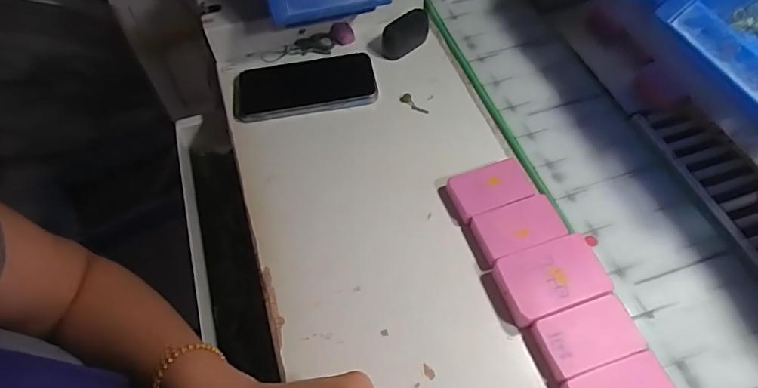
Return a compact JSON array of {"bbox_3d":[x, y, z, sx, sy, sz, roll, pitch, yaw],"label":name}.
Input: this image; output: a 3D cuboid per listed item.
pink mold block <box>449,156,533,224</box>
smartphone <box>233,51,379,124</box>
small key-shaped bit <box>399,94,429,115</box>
[{"bbox_3d":[0.099,-0.004,0.432,0.069,0.014,0.048,-19,59,-8],"label":"pink mold block"},{"bbox_3d":[-0.084,-0.120,0.526,0.157,0.014,0.082,-9,58,-2],"label":"smartphone"},{"bbox_3d":[0.038,-0.095,0.506,0.034,0.006,0.010,36,67,23],"label":"small key-shaped bit"}]

